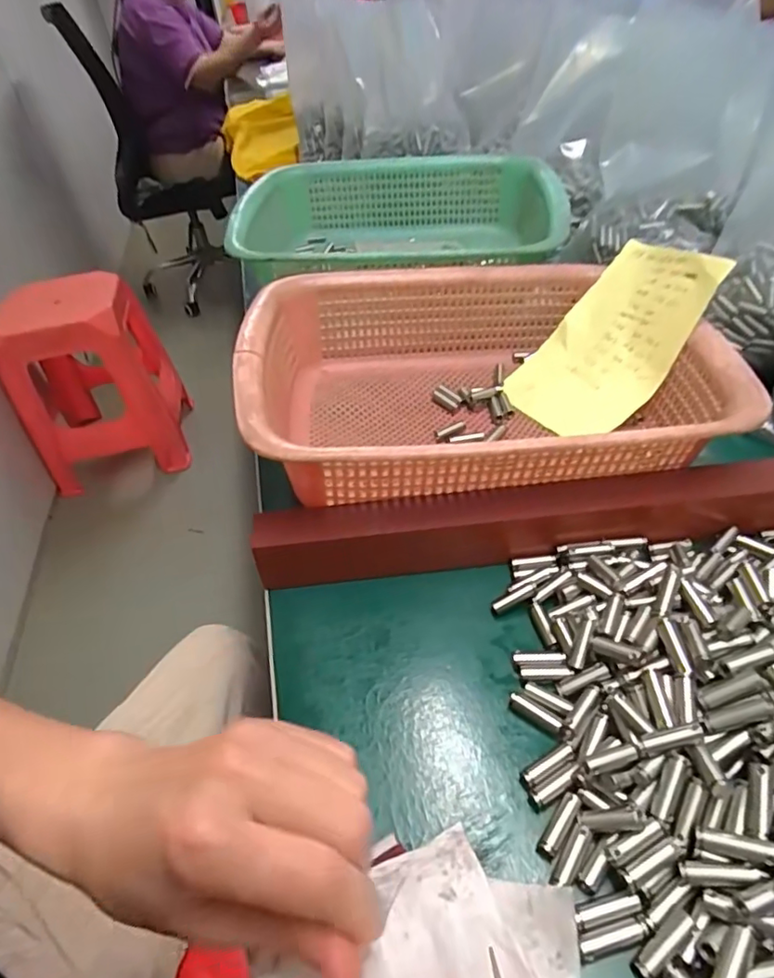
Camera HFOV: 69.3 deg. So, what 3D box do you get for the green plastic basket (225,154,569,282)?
[{"bbox_3d":[0.009,-0.251,0.548,0.292,0.078,0.231,-3,45,4],"label":"green plastic basket"}]

